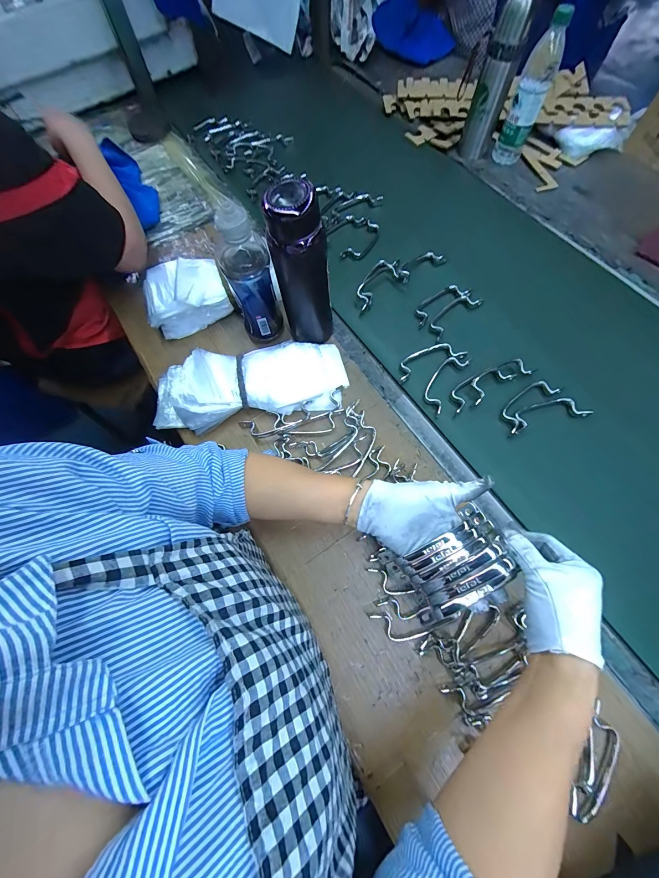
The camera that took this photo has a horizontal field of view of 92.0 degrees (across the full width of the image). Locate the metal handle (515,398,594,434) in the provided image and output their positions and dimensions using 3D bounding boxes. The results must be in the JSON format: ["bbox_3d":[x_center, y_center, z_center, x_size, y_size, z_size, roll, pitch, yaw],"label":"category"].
[{"bbox_3d":[0.348,-0.041,0.505,0.129,0.014,0.038,-13,69,-4],"label":"metal handle"}]

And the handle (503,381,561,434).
[{"bbox_3d":[0.318,-0.057,0.513,0.115,0.011,0.039,-38,73,-13],"label":"handle"}]

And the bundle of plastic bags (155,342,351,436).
[{"bbox_3d":[-0.132,-0.092,0.524,0.326,0.047,0.122,-12,69,-4],"label":"bundle of plastic bags"}]

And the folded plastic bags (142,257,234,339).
[{"bbox_3d":[-0.263,-0.261,0.579,0.141,0.086,0.095,-24,70,-8],"label":"folded plastic bags"}]

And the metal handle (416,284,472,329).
[{"bbox_3d":[0.204,-0.254,0.591,0.124,0.013,0.039,-34,72,-12],"label":"metal handle"}]

